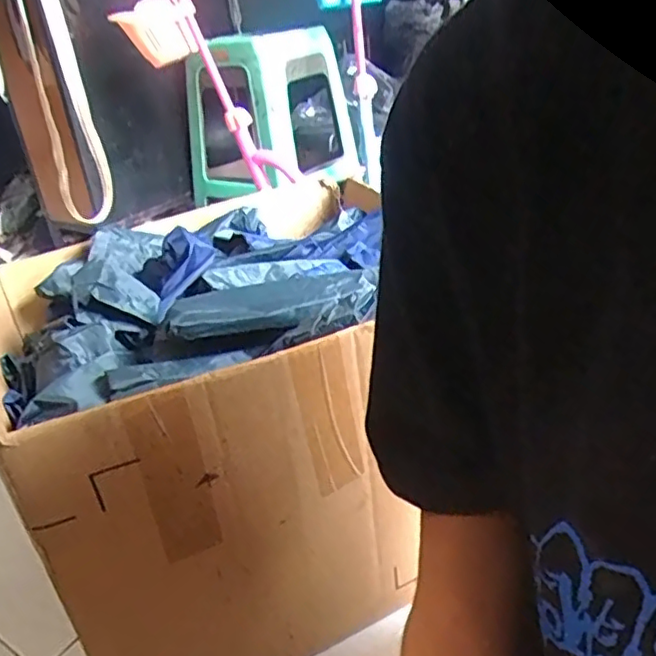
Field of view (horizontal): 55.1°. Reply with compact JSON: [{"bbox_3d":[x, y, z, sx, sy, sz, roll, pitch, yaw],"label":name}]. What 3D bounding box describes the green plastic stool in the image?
[{"bbox_3d":[-0.162,-0.551,1.618,0.331,0.364,0.366,12,33,32],"label":"green plastic stool"}]

